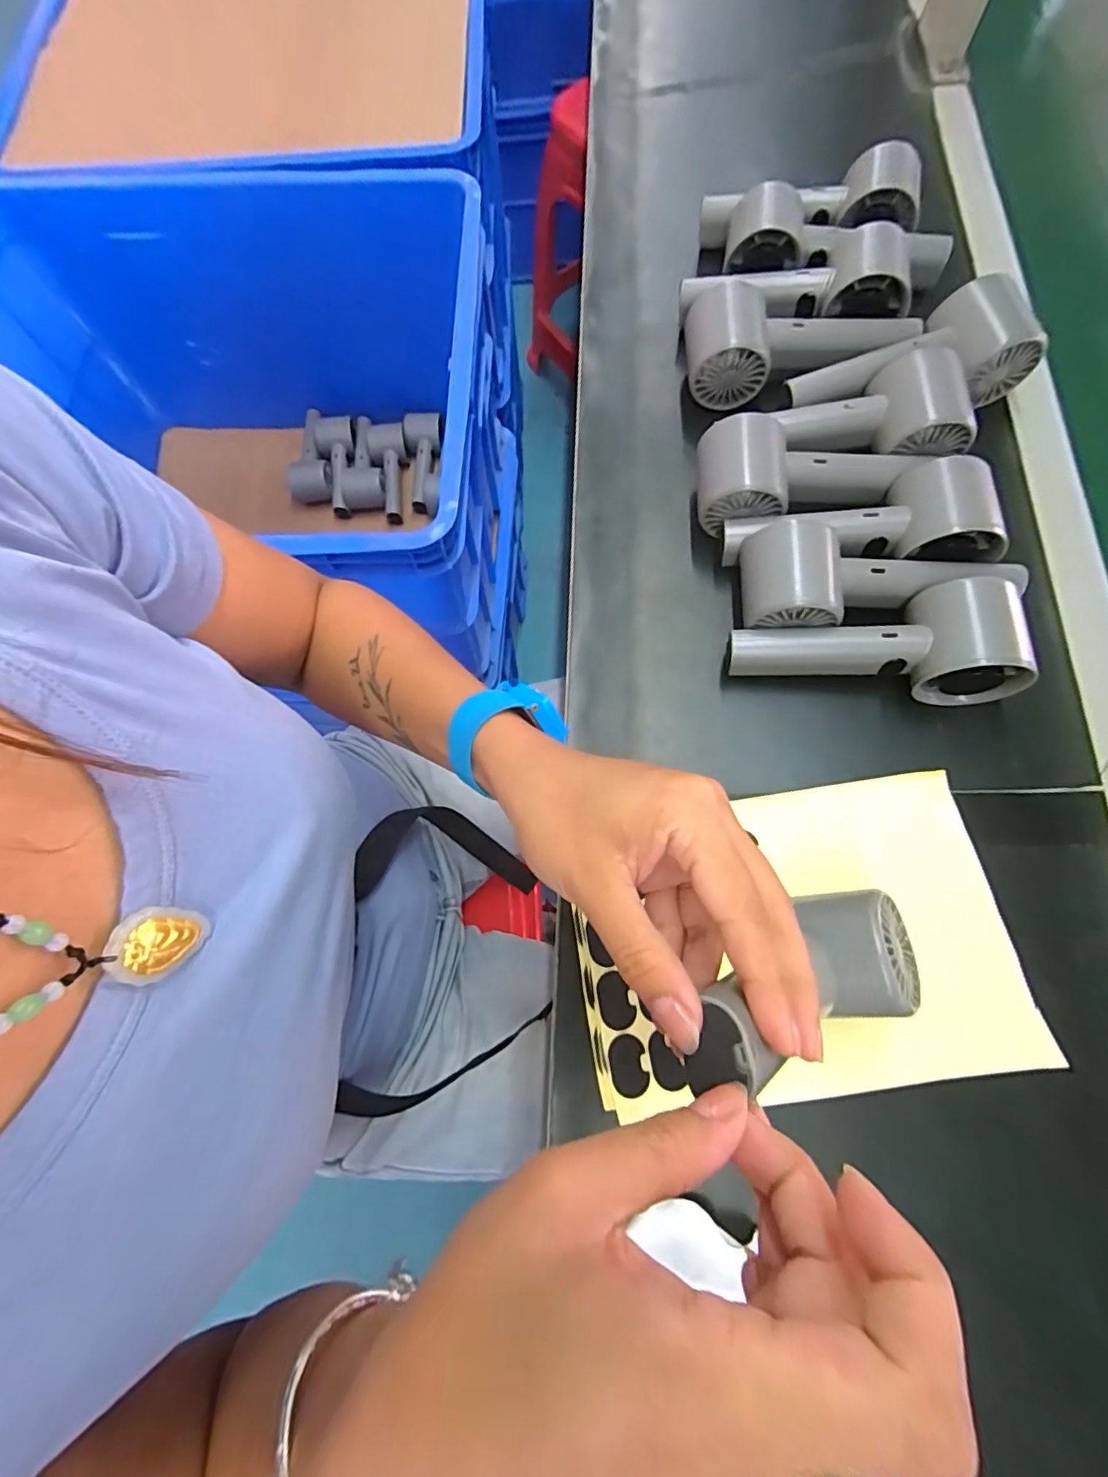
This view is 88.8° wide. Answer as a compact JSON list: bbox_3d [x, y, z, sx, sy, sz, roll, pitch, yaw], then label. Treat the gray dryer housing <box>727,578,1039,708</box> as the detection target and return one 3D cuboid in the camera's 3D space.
[{"bbox_3d":[0.187,-0.060,0.332,0.154,0.063,0.053,8,74,4],"label":"gray dryer housing"}]

